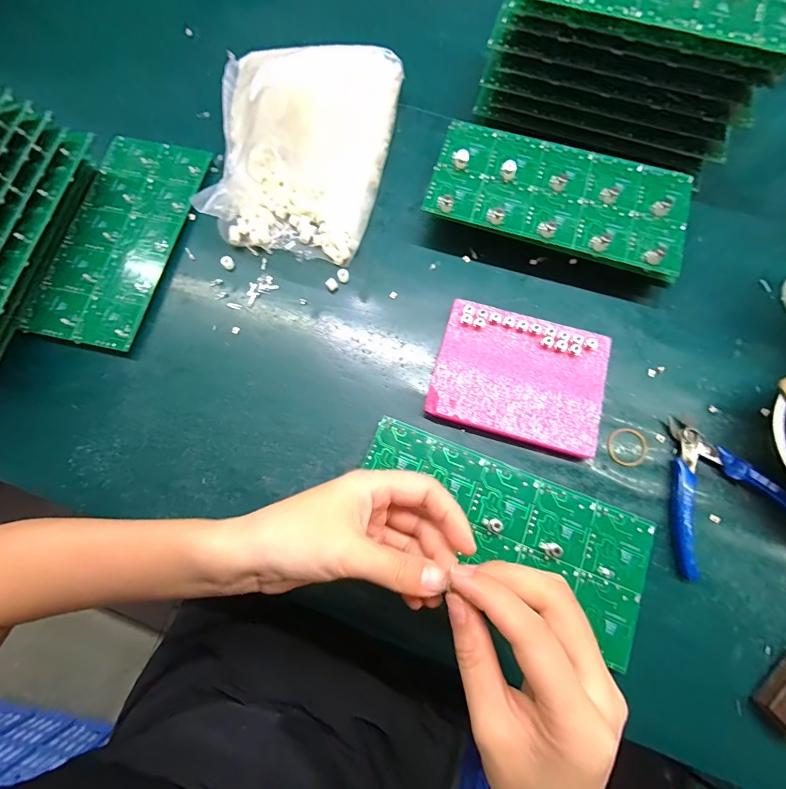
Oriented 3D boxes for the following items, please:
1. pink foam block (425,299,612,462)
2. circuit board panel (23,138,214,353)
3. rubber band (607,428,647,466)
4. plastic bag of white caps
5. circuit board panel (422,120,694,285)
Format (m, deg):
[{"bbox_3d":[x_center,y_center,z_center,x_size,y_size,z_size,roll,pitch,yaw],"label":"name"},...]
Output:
[{"bbox_3d":[0.107,-0.015,0.324,0.138,0.017,0.109,16,75,5],"label":"pink foam block"},{"bbox_3d":[-0.261,-0.153,0.366,0.103,0.014,0.221,12,74,4],"label":"circuit board panel"},{"bbox_3d":[0.195,0.043,0.314,0.030,0.004,0.032,0,74,0],"label":"rubber band"},{"bbox_3d":[-0.079,-0.246,0.360,0.138,0.068,0.215,12,74,3],"label":"plastic bag of white caps"},{"bbox_3d":[0.149,-0.180,0.342,0.223,0.021,0.106,18,76,5],"label":"circuit board panel"}]

